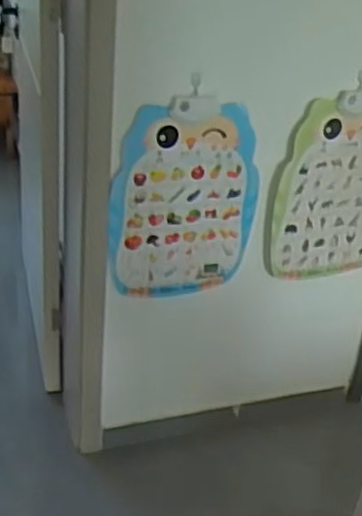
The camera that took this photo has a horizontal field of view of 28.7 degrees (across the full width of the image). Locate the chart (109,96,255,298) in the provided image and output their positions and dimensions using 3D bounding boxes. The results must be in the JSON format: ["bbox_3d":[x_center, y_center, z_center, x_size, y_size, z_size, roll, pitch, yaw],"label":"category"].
[{"bbox_3d":[0.008,-0.129,1.662,0.350,0.487,0.021,-4,29,-20],"label":"chart"}]

